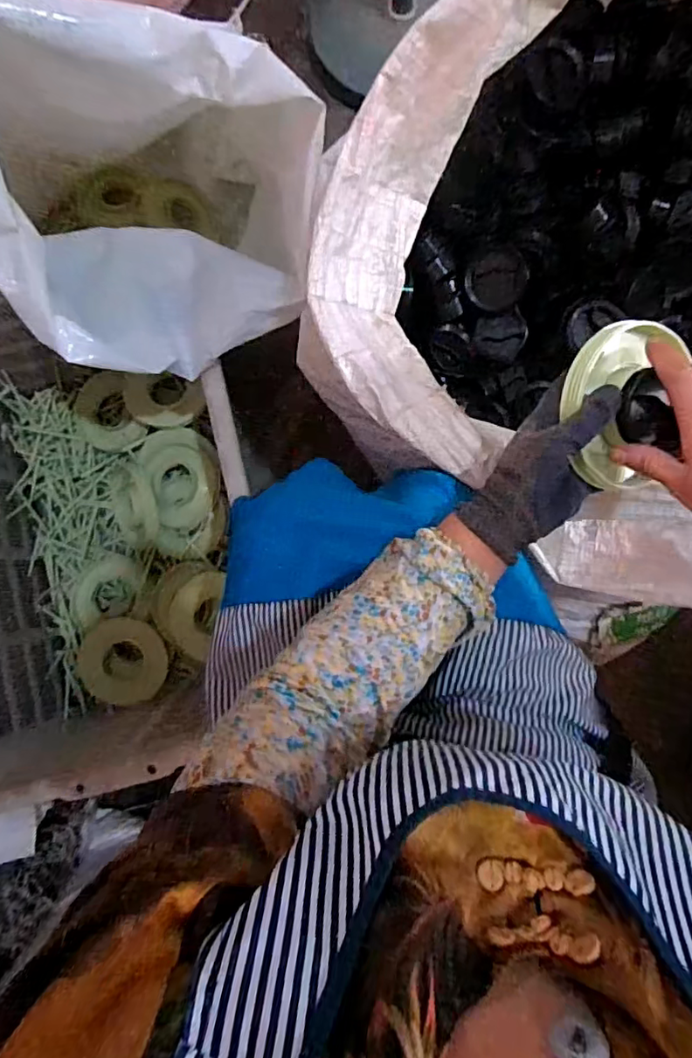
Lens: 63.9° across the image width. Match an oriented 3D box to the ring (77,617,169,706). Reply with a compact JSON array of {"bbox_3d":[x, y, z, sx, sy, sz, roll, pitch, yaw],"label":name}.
[{"bbox_3d":[-0.339,0.199,0.840,0.132,0.029,0.121,0,85,2],"label":"ring"}]

